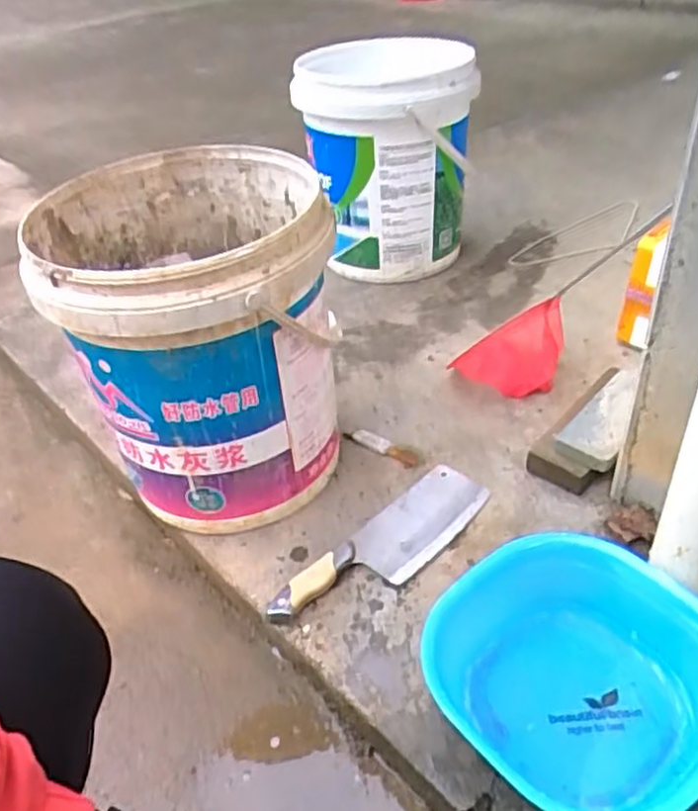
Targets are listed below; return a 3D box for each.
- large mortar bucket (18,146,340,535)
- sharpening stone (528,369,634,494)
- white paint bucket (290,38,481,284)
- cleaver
[{"bbox_3d":[-0.171,-0.066,0.831,0.296,0.351,0.311,-1,38,1],"label":"large mortar bucket"},{"bbox_3d":[0.303,0.017,0.870,0.093,0.046,0.191,24,60,34],"label":"sharpening stone"},{"bbox_3d":[0.064,-0.434,1.270,0.275,0.357,0.275,-1,38,1],"label":"white paint bucket"},{"bbox_3d":[0.044,0.156,0.790,0.088,0.023,0.279,30,48,34],"label":"cleaver"}]

